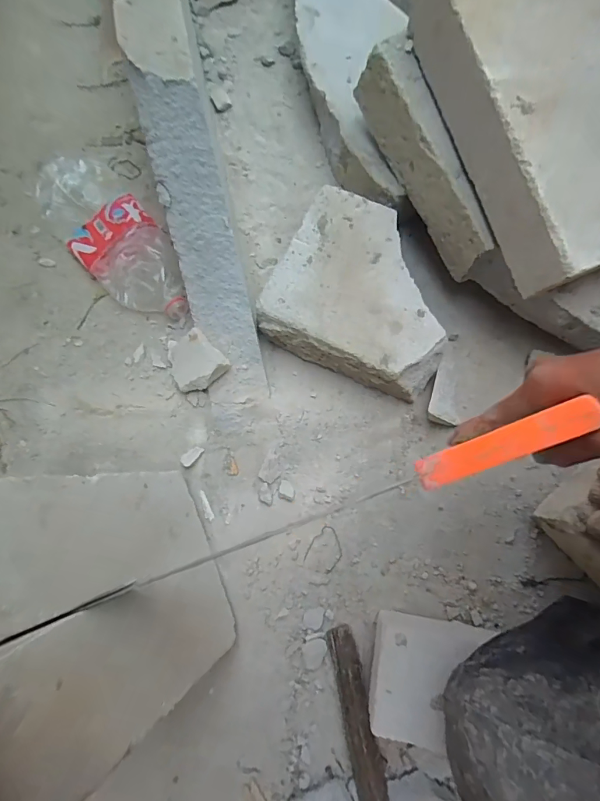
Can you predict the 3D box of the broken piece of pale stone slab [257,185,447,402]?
[{"bbox_3d":[0.084,-0.134,0.537,0.215,0.075,0.201,24,78,8],"label":"broken piece of pale stone slab"}]

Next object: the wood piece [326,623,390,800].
[{"bbox_3d":[0.064,0.356,0.437,0.032,0.027,0.217,-11,76,-1],"label":"wood piece"}]

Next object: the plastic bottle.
[{"bbox_3d":[-0.263,-0.233,0.583,0.119,0.046,0.317,-38,78,-8],"label":"plastic bottle"}]

